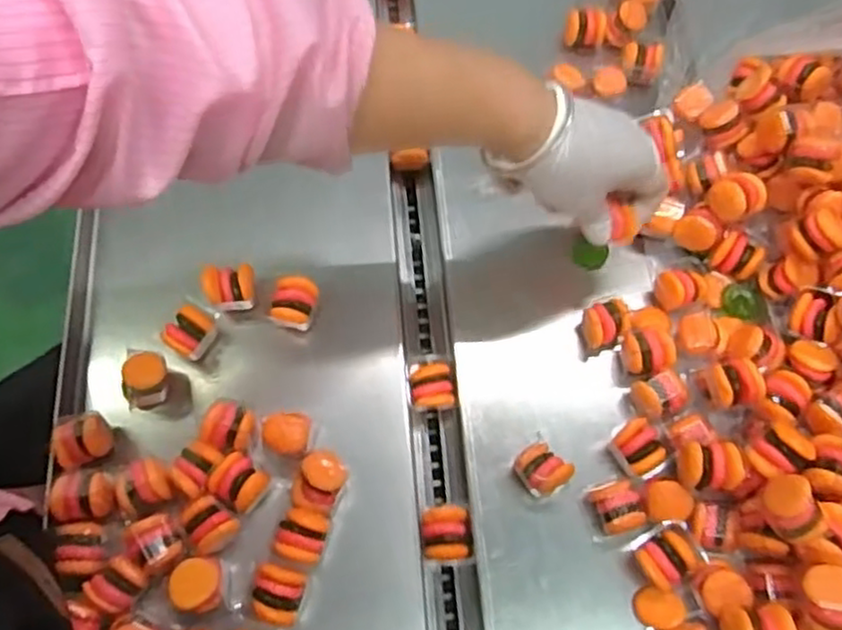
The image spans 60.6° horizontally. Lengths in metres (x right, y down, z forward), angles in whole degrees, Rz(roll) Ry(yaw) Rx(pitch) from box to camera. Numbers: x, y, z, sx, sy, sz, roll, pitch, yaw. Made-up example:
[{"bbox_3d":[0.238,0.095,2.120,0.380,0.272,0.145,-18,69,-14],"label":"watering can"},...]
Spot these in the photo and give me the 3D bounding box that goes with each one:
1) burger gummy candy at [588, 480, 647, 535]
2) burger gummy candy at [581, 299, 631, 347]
[{"bbox_3d":[0.128,0.128,0.474,0.028,0.036,0.030,-13,65,-9],"label":"burger gummy candy"},{"bbox_3d":[0.130,0.009,0.512,0.030,0.034,0.025,-20,66,-12],"label":"burger gummy candy"}]

